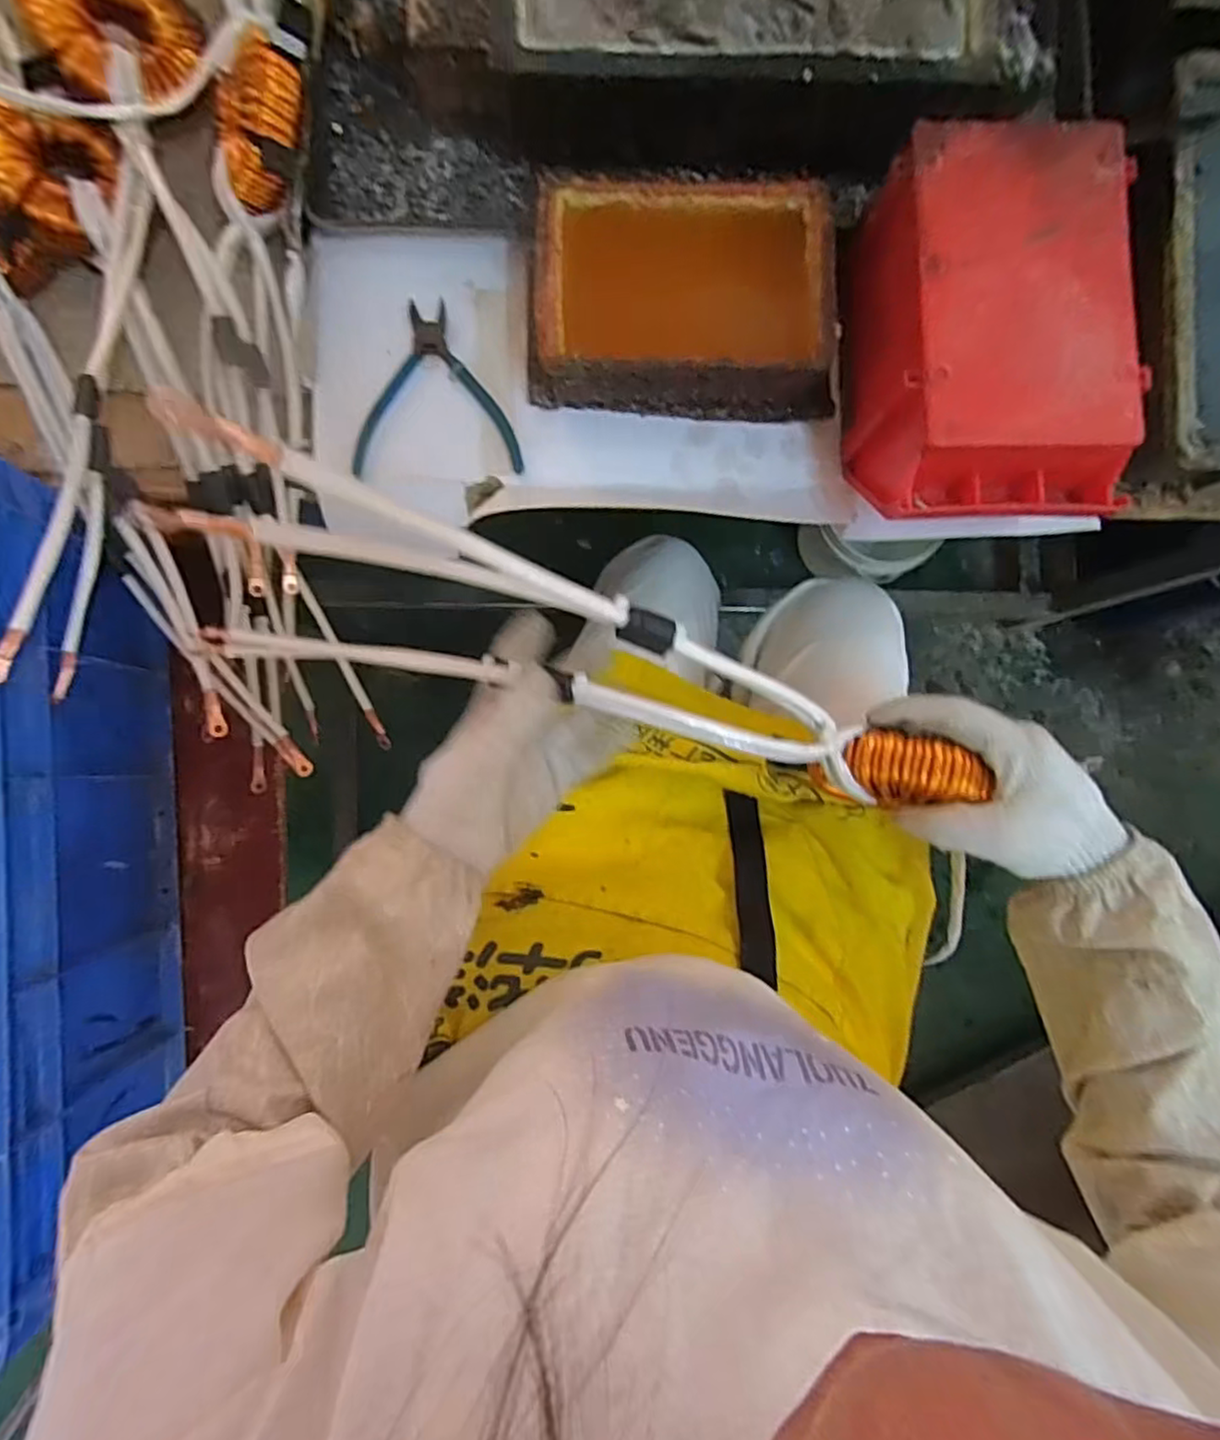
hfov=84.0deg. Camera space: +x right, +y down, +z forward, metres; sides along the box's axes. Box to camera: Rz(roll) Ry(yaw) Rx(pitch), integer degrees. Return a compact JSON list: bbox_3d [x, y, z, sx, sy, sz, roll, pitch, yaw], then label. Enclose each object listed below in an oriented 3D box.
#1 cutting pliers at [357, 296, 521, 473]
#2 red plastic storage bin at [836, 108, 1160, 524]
[{"bbox_3d":[-0.133,-0.255,0.515,0.125,0.011,0.134,-3,87,-1],"label":"cutting pliers"},{"bbox_3d":[0.254,-0.253,0.461,0.150,0.098,0.234,-1,87,-1],"label":"red plastic storage bin"}]

